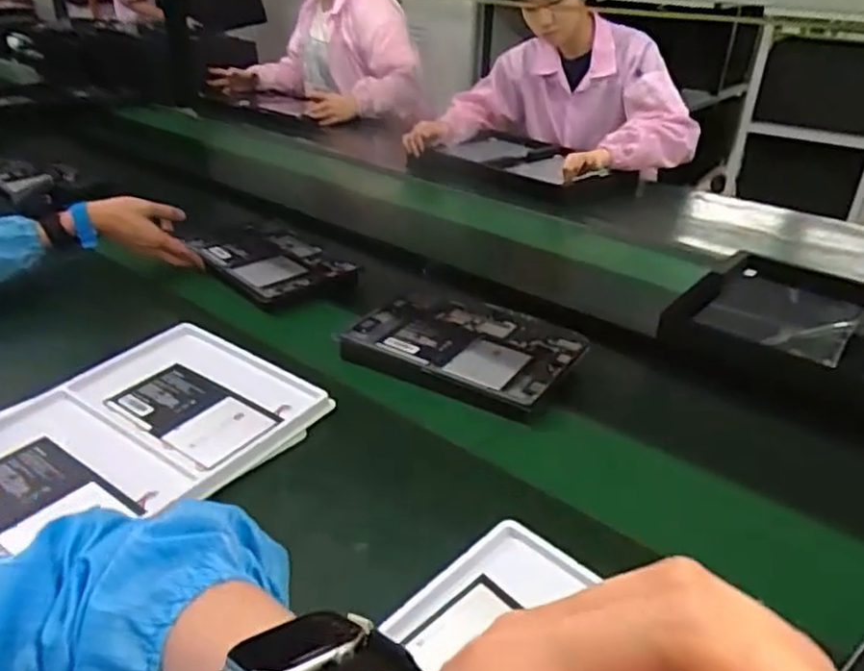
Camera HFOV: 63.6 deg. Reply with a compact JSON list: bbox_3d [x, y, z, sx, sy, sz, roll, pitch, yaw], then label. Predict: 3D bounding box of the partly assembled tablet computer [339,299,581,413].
[{"bbox_3d":[0.044,0.009,0.843,0.254,0.028,0.168,19,34,28],"label":"partly assembled tablet computer"}]

